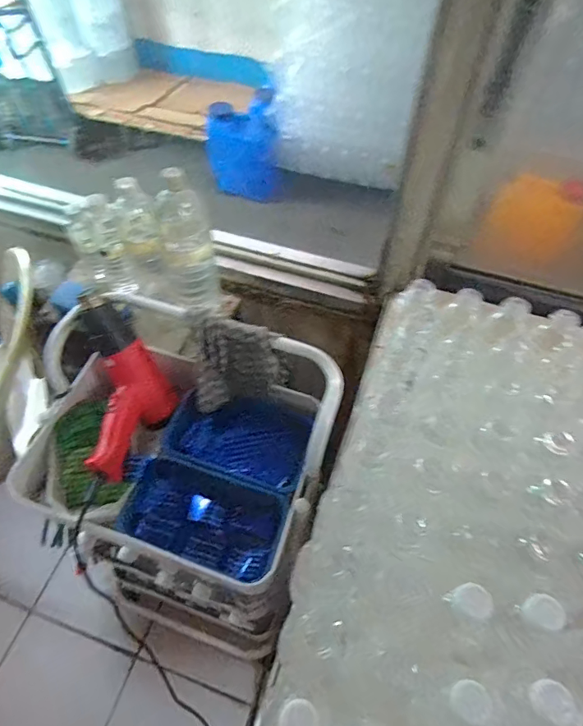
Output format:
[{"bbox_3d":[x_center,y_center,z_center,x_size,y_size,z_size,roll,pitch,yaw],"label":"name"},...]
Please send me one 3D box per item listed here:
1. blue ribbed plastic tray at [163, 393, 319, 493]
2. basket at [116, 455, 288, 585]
[{"bbox_3d":[-0.082,0.112,0.750,0.216,0.043,0.142,18,55,10],"label":"blue ribbed plastic tray"},{"bbox_3d":[-0.123,0.227,0.685,0.221,0.072,0.133,19,55,11],"label":"basket"}]

